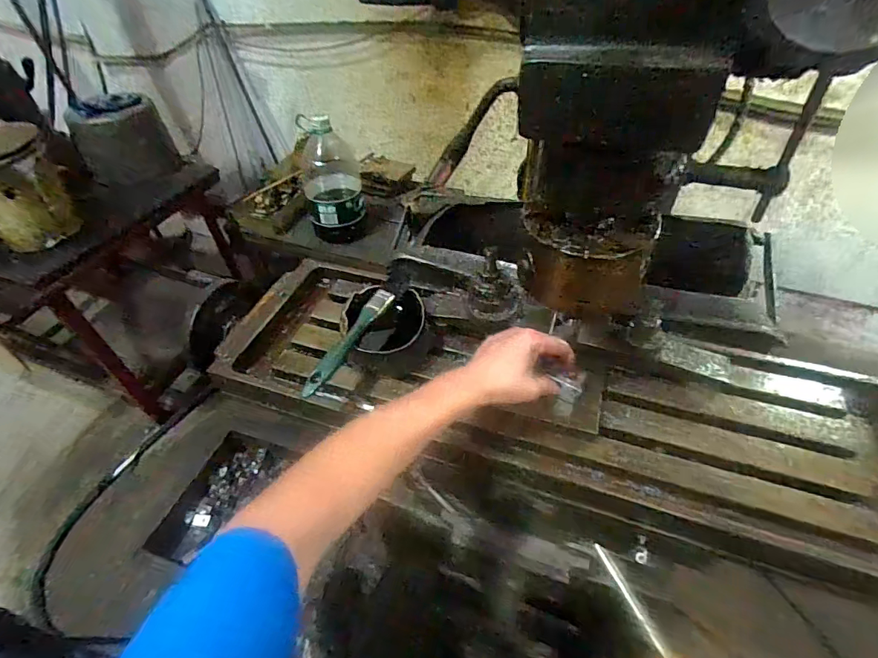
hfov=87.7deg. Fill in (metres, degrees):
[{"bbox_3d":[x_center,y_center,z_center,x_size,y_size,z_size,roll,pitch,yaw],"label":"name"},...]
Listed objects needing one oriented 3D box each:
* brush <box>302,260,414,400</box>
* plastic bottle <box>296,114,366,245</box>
[{"bbox_3d":[-0.087,-0.006,0.531,0.031,0.024,0.206,18,51,18],"label":"brush"},{"bbox_3d":[-0.322,-0.445,1.376,0.177,0.334,0.185,-14,48,-10],"label":"plastic bottle"}]

